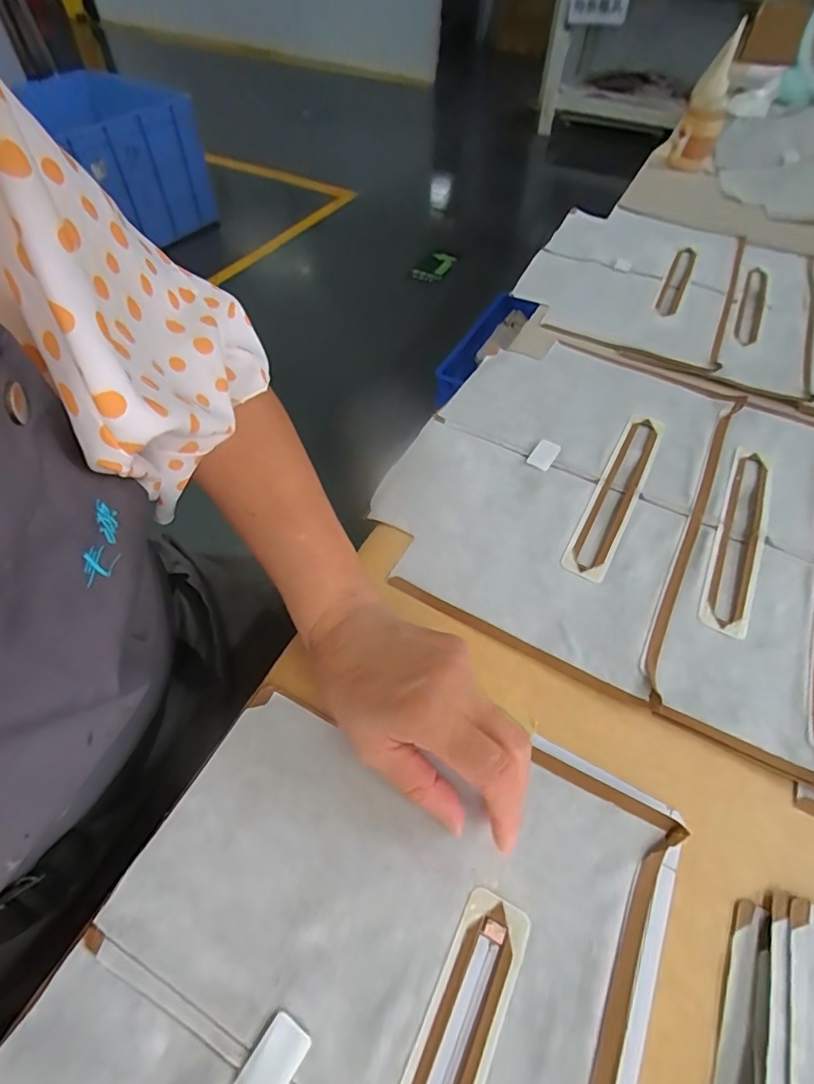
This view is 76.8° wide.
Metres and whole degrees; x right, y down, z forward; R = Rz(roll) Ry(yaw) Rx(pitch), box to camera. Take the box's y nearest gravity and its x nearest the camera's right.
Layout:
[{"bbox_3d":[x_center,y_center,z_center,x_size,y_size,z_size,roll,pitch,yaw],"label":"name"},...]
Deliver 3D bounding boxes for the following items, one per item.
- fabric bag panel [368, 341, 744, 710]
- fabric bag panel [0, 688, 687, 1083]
[{"bbox_3d":[0.127,-0.068,0.439,0.226,0.007,0.343,24,57,15],"label":"fabric bag panel"},{"bbox_3d":[-0.039,0.227,0.219,0.241,0.007,0.338,25,56,14],"label":"fabric bag panel"}]

